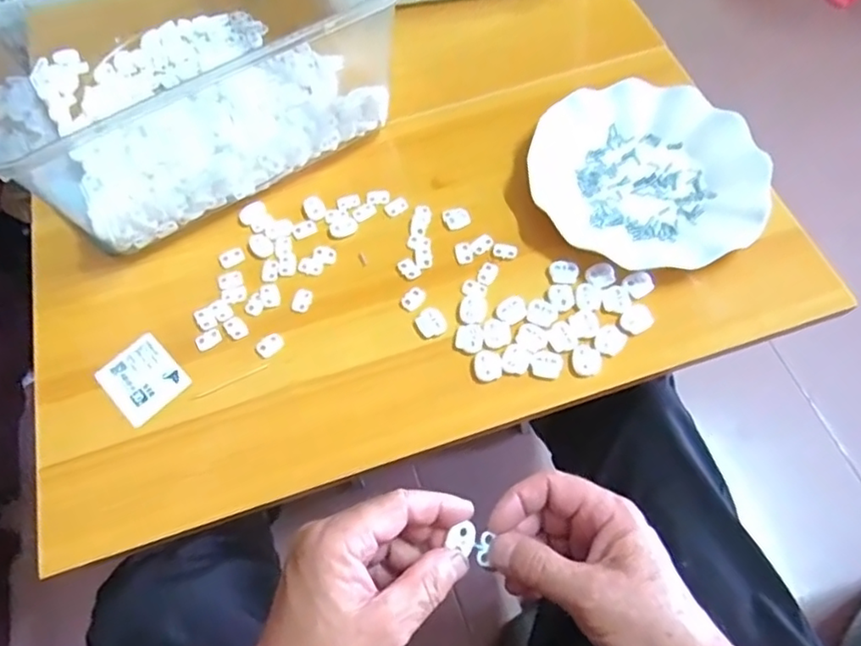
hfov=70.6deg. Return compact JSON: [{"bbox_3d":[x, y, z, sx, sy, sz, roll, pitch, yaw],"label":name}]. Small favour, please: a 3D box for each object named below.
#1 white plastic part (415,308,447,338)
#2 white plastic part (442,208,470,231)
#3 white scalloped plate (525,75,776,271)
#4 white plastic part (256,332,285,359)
[{"bbox_3d":[0.000,-0.001,0.454,0.020,0.004,0.023,-22,64,-8],"label":"white plastic part"},{"bbox_3d":[0.021,-0.086,0.496,0.020,0.005,0.019,-1,63,2],"label":"white plastic part"},{"bbox_3d":[0.174,-0.123,0.494,0.178,0.026,0.174,-1,63,2],"label":"white scalloped plate"},{"bbox_3d":[-0.120,0.016,0.456,0.020,0.004,0.016,-42,68,-17],"label":"white plastic part"}]

